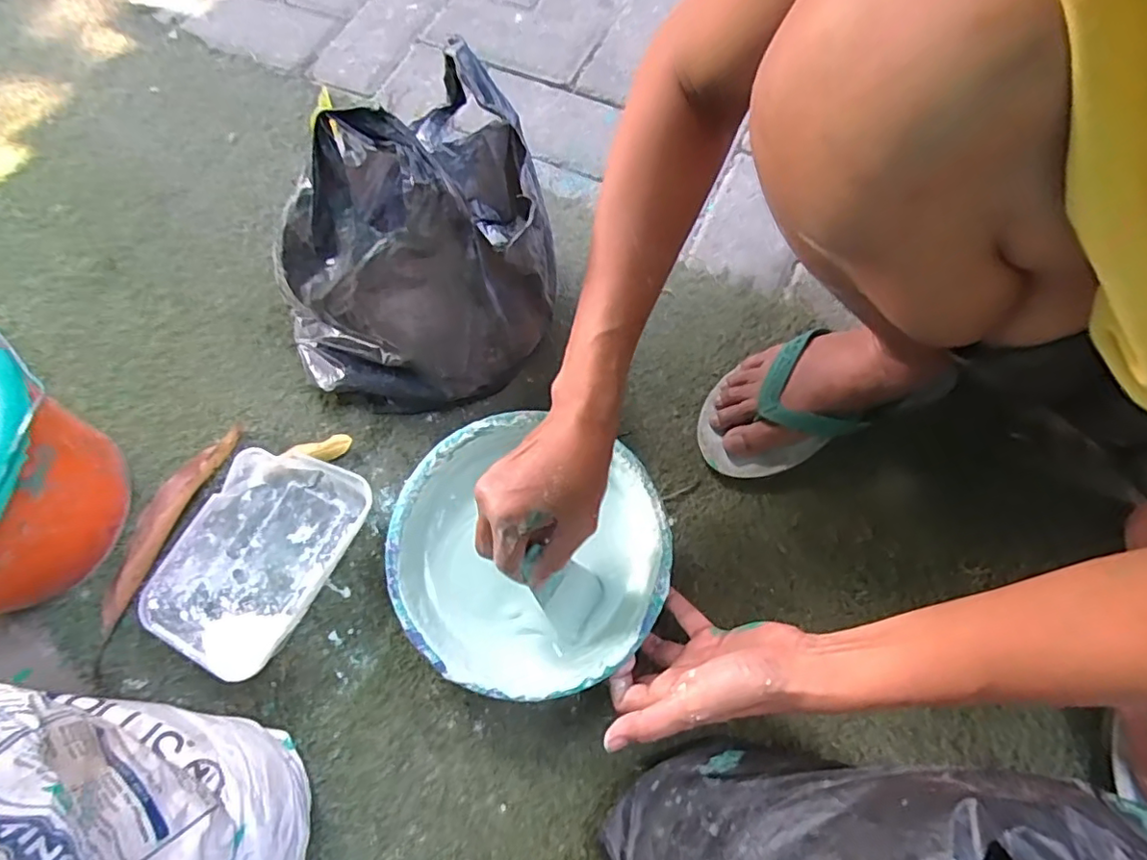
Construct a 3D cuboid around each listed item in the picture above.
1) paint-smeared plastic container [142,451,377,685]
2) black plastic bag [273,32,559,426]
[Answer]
[{"bbox_3d":[-0.248,0.099,0.475,0.117,0.036,0.166,22,70,10],"label":"paint-smeared plastic container"},{"bbox_3d":[-0.141,-0.166,0.481,0.225,0.222,0.238,-6,69,0],"label":"black plastic bag"}]

